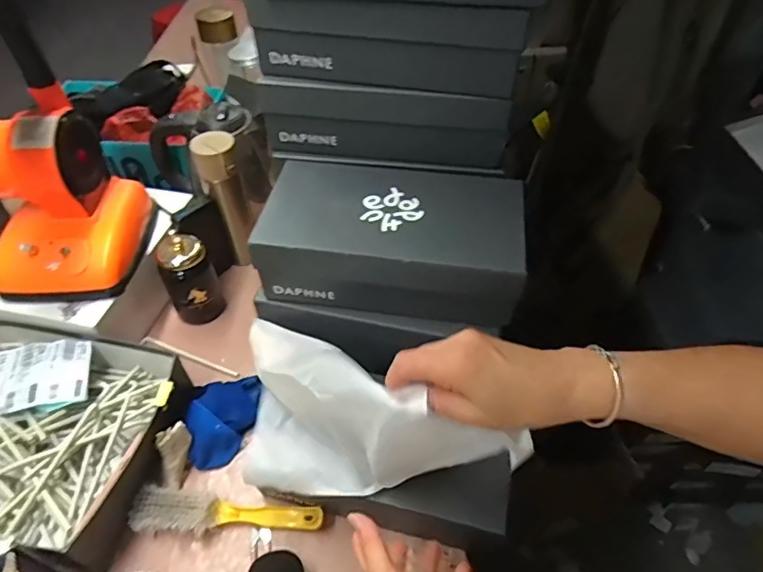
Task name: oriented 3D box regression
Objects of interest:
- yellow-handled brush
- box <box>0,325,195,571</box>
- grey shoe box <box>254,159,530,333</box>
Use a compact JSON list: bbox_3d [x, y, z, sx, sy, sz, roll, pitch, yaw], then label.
[{"bbox_3d":[-0.188,0.277,0.628,0.230,0.033,0.047,3,49,2],"label":"yellow-handled brush"},{"bbox_3d":[-0.442,0.183,0.669,0.323,0.083,0.273,14,50,12],"label":"box"},{"bbox_3d":[0.016,-0.058,0.619,0.288,0.110,0.152,9,49,7],"label":"grey shoe box"}]

